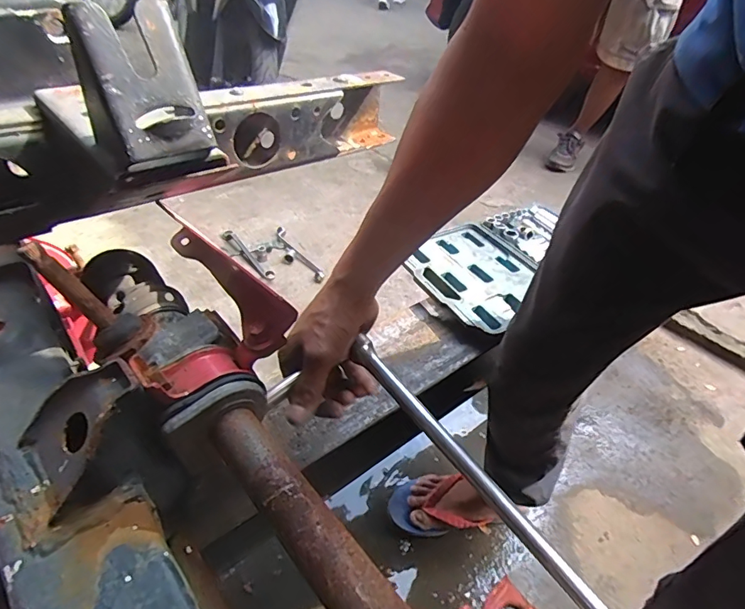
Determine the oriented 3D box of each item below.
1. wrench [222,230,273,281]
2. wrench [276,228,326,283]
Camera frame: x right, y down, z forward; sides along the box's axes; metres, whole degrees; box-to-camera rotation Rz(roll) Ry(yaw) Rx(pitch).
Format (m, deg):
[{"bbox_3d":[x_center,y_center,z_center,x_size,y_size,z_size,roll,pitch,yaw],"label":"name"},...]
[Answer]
[{"bbox_3d":[-0.347,-0.136,1.282,0.038,0.021,0.253,-27,51,-32],"label":"wrench"},{"bbox_3d":[-0.211,-0.149,1.308,0.043,0.014,0.284,-22,48,-28],"label":"wrench"}]

